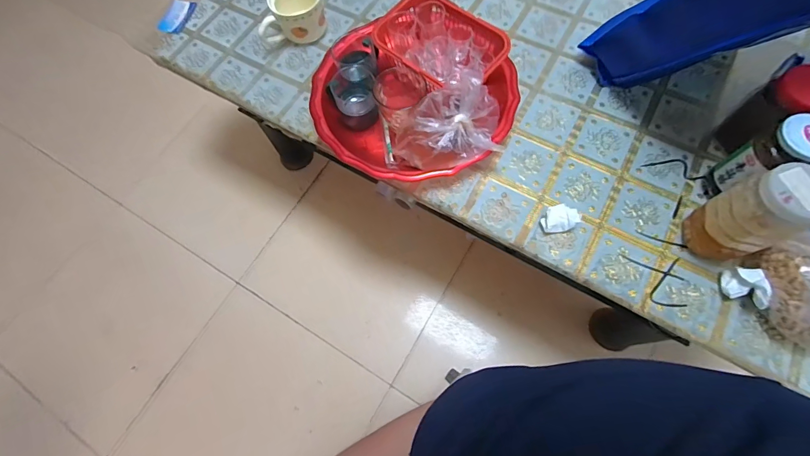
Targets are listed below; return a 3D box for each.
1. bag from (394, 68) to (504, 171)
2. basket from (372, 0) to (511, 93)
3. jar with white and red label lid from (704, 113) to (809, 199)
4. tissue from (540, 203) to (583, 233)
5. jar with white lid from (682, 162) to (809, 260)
[{"bbox_3d":[0.078,-0.158,0.573,0.181,0.086,0.109,-21,70,-6],"label":"bag"},{"bbox_3d":[0.055,-0.304,0.634,0.202,0.067,0.149,39,76,15],"label":"basket"},{"bbox_3d":[0.497,-0.088,0.523,0.070,0.154,0.072,-3,69,1],"label":"jar with white and red label lid"},{"bbox_3d":[0.240,-0.013,0.572,0.056,0.029,0.037,-9,69,-1],"label":"tissue"},{"bbox_3d":[0.449,-0.011,0.488,0.069,0.167,0.084,-22,70,-6],"label":"jar with white lid"}]

